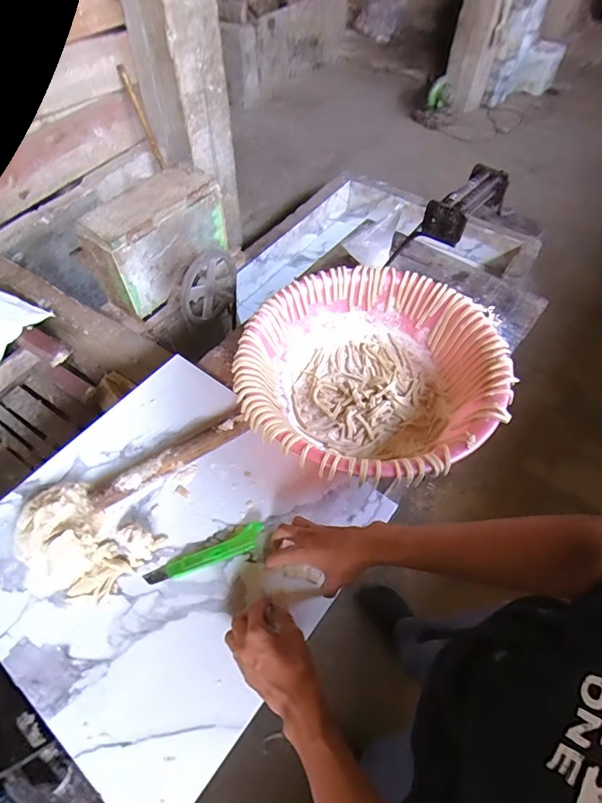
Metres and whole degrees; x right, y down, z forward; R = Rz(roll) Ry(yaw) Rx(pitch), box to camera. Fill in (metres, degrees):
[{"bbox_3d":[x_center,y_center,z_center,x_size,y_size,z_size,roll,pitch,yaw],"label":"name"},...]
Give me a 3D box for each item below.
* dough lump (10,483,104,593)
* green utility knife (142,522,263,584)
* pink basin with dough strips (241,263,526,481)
[{"bbox_3d":[-0.354,0.188,0.628,0.120,0.061,0.140,-28,60,-19],"label":"dough lump"},{"bbox_3d":[-0.135,0.221,0.623,0.172,0.019,0.034,-20,57,-14],"label":"green utility knife"},{"bbox_3d":[0.112,-0.040,0.743,0.410,0.119,0.404,0,55,0],"label":"pink basin with dough strips"}]

